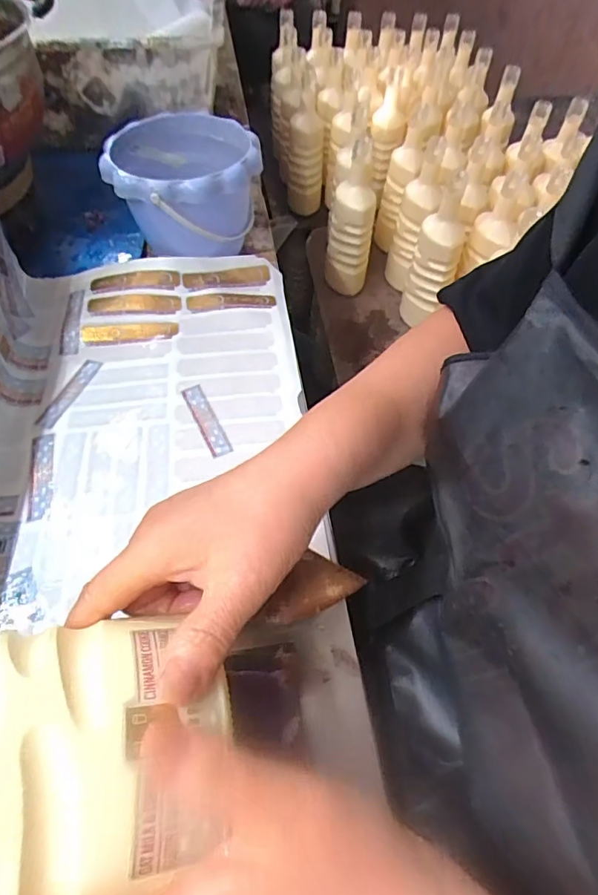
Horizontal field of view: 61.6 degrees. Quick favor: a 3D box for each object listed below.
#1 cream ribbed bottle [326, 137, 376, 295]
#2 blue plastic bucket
[{"bbox_3d":[0.095,-0.408,0.934,0.083,0.260,0.094,7,53,2],"label":"cream ribbed bottle"},{"bbox_3d":[-0.117,-0.266,0.543,0.153,0.114,0.142,-11,56,-8],"label":"blue plastic bucket"}]

